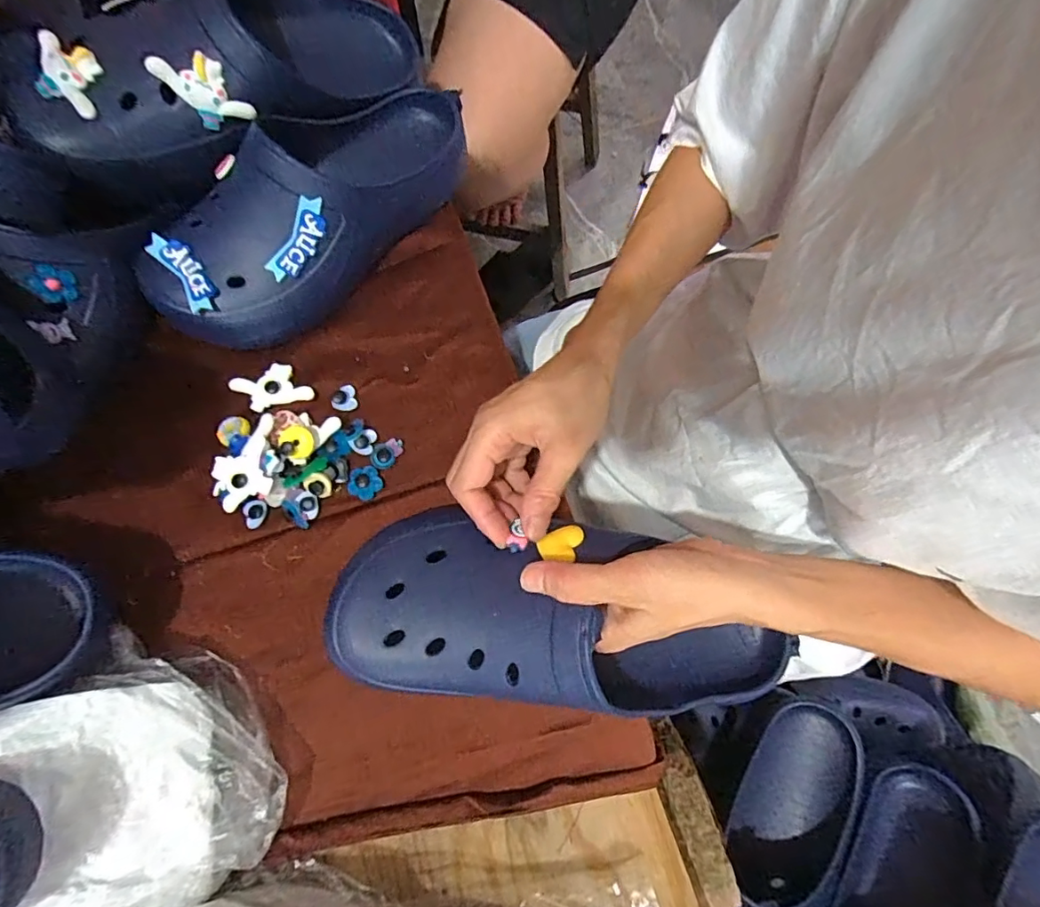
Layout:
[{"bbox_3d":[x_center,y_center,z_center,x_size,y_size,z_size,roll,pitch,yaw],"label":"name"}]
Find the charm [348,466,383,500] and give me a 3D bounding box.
[{"bbox_3d":[-0.115,0.021,0.385,0.024,0.006,0.024,0,76,-1],"label":"charm"}]

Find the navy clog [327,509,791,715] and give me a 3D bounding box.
[{"bbox_3d":[0.028,0.100,0.311,0.267,0.077,0.105,14,76,-7],"label":"navy clog"}]

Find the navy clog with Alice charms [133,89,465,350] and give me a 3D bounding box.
[{"bbox_3d":[-0.148,-0.190,0.394,0.277,0.079,0.095,-43,80,-11],"label":"navy clog with Alice charms"}]

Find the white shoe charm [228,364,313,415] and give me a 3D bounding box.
[{"bbox_3d":[-0.192,-0.051,0.403,0.059,0.005,0.032,-16,76,-5],"label":"white shoe charm"}]

